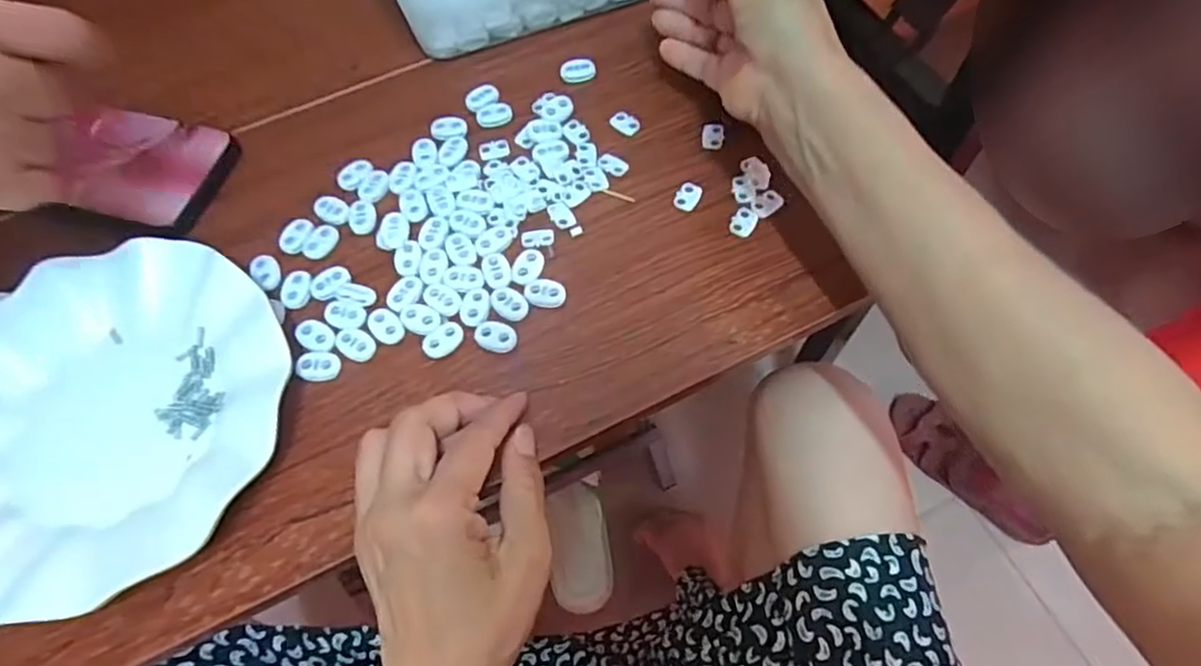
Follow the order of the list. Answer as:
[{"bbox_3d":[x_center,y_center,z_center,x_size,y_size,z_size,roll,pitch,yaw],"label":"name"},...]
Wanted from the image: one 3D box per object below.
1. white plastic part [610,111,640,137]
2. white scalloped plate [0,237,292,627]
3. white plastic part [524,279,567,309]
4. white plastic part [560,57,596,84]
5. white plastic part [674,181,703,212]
[{"bbox_3d":[0.015,-0.133,0.421,0.019,0.004,0.014,42,72,18],"label":"white plastic part"},{"bbox_3d":[-0.249,0.042,0.330,0.181,0.022,0.176,0,65,1],"label":"white scalloped plate"},{"bbox_3d":[-0.030,-0.022,0.368,0.022,0.005,0.016,3,65,2],"label":"white plastic part"},{"bbox_3d":[-0.015,-0.173,0.441,0.023,0.007,0.016,-8,65,-3],"label":"white plastic part"},{"bbox_3d":[0.052,-0.081,0.395,0.014,0.004,0.019,27,68,13],"label":"white plastic part"}]

